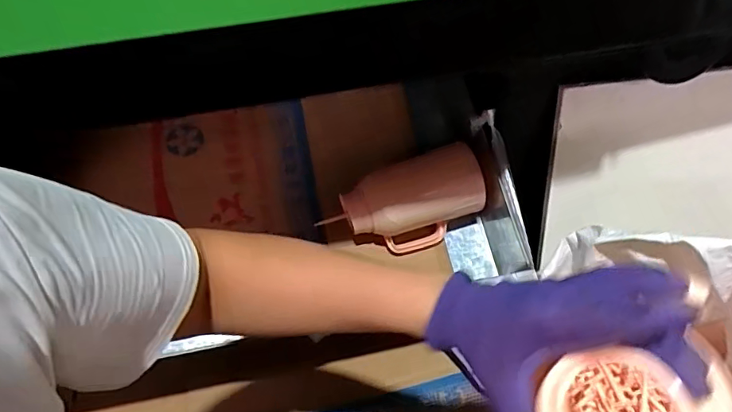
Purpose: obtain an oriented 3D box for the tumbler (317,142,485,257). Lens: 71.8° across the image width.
[{"bbox_3d":[0.085,-0.002,0.935,0.261,0.133,0.120,-18,43,-13],"label":"tumbler"}]

